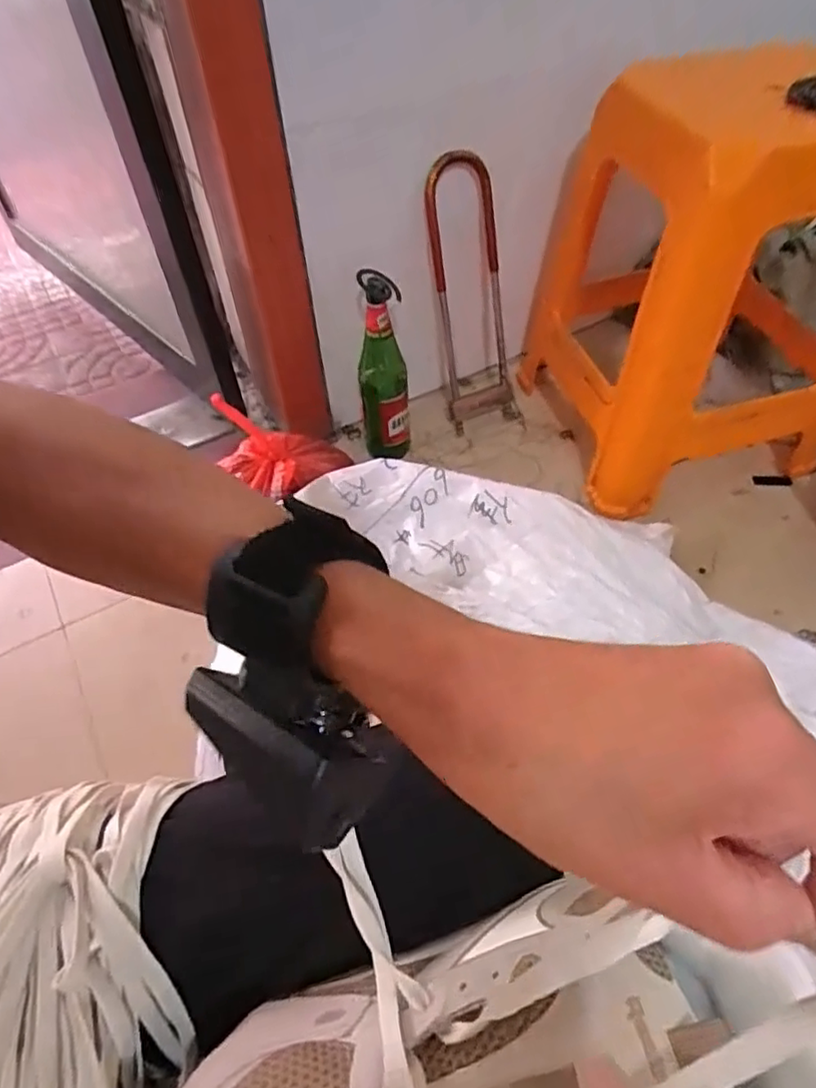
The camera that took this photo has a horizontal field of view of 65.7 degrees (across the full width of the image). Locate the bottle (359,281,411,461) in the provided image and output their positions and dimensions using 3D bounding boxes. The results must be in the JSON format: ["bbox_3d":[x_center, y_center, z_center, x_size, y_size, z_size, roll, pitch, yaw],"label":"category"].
[{"bbox_3d":[-0.036,-0.239,0.904,0.065,0.283,0.057,-11,52,-6],"label":"bottle"}]

